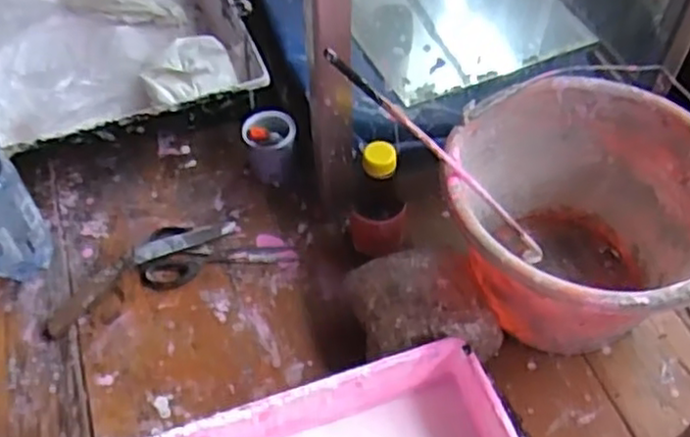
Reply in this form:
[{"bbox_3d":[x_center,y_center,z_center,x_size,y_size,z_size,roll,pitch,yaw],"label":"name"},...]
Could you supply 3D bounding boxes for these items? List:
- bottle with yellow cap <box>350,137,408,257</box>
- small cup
[{"bbox_3d":[0.034,-0.017,0.691,0.057,0.135,0.053,2,52,2],"label":"bottle with yellow cap"},{"bbox_3d":[-0.082,-0.082,0.803,0.055,0.063,0.056,-1,56,1],"label":"small cup"}]

